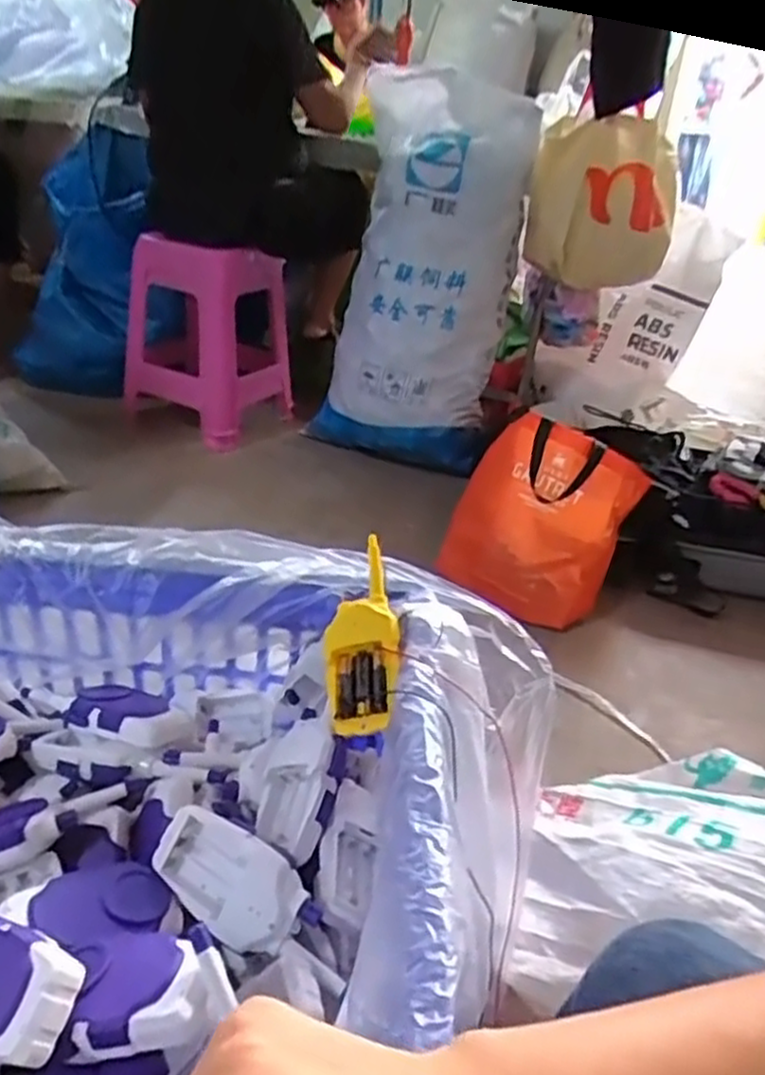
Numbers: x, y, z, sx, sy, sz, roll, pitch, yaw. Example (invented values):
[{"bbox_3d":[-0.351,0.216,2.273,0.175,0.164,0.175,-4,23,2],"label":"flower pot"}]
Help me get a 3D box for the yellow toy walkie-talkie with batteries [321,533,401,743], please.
[{"bbox_3d":[-0.017,0.080,0.612,0.065,0.028,0.159,-22,57,15],"label":"yellow toy walkie-talkie with batteries"}]

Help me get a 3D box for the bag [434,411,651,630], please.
[{"bbox_3d":[0.286,-0.031,1.346,0.319,0.315,0.224,14,31,13],"label":"bag"}]

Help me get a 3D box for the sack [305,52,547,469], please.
[{"bbox_3d":[0.098,-0.640,1.832,0.435,0.899,0.354,10,2,7],"label":"sack"}]

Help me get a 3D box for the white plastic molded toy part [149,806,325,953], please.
[{"bbox_3d":[-0.099,0.233,0.513,0.116,0.036,0.062,24,79,22],"label":"white plastic molded toy part"}]

